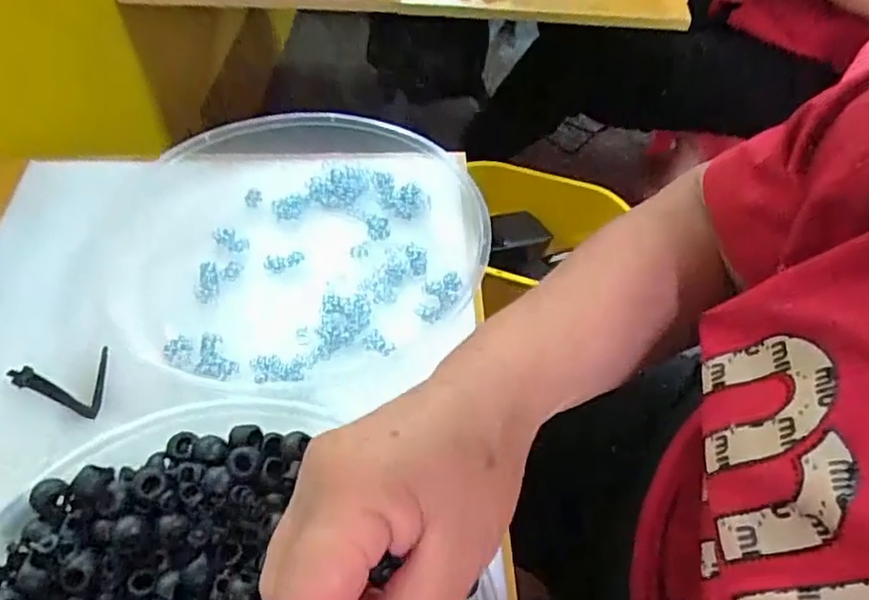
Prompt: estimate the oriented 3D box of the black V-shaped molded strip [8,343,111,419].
[{"bbox_3d":[-0.211,0.047,0.357,0.050,0.006,0.040,-4,52,-6],"label":"black V-shaped molded strip"}]

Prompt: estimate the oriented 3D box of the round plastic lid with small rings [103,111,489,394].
[{"bbox_3d":[-0.090,-0.045,0.421,0.238,0.036,0.223,1,49,-1],"label":"round plastic lid with small rings"}]

